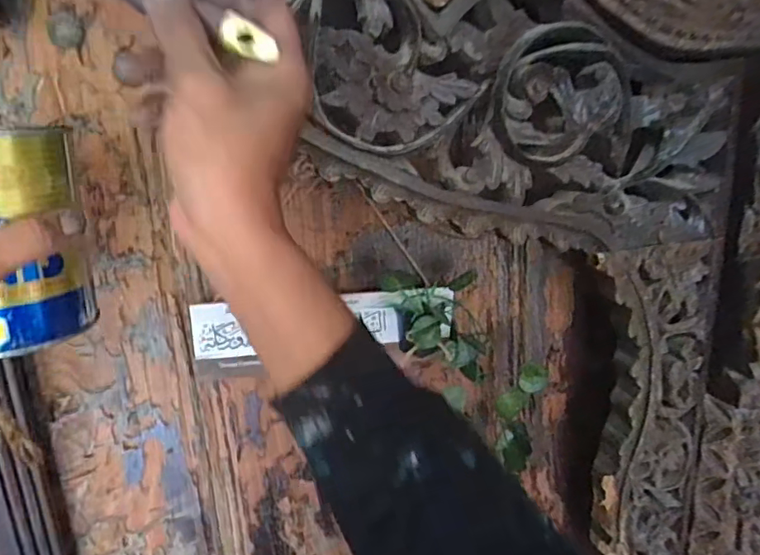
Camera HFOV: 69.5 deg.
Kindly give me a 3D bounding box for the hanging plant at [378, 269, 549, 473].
[{"bbox_3d":[0.087,0.072,0.533,0.085,0.213,0.086,-37,3,22],"label":"hanging plant"}]

